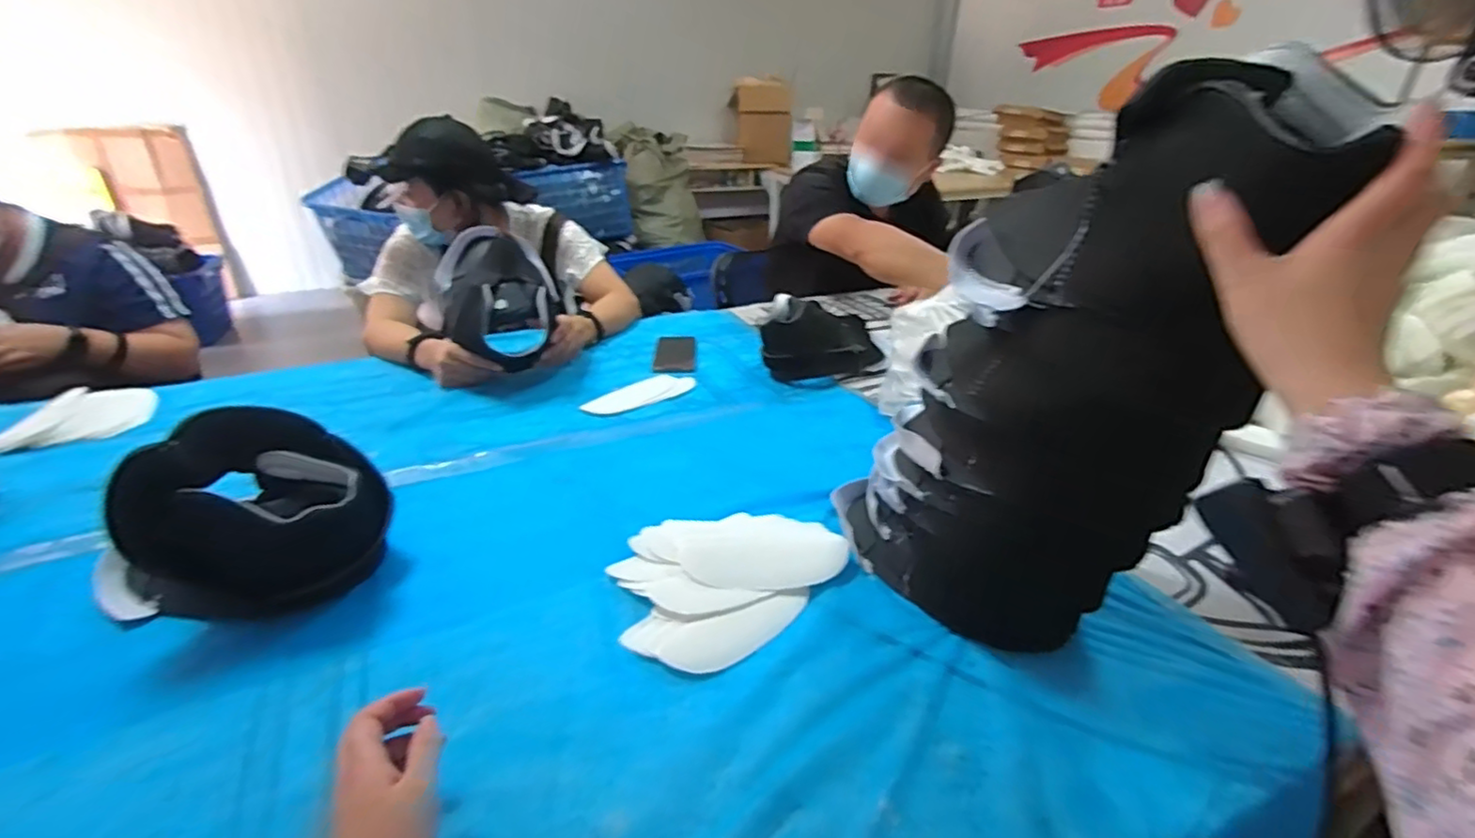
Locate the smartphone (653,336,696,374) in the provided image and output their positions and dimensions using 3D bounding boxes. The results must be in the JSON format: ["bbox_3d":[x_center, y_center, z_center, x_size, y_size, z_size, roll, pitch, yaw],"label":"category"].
[{"bbox_3d":[-0.114,-0.120,1.181,0.075,0.007,0.146,2,35,-4],"label":"smartphone"}]

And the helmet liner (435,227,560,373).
[{"bbox_3d":[-0.409,-0.208,1.099,0.188,0.204,0.234,-9,27,-18],"label":"helmet liner"}]

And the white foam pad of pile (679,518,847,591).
[{"bbox_3d":[0.029,0.137,0.680,0.171,0.007,0.109,-2,26,-4],"label":"white foam pad of pile"}]

